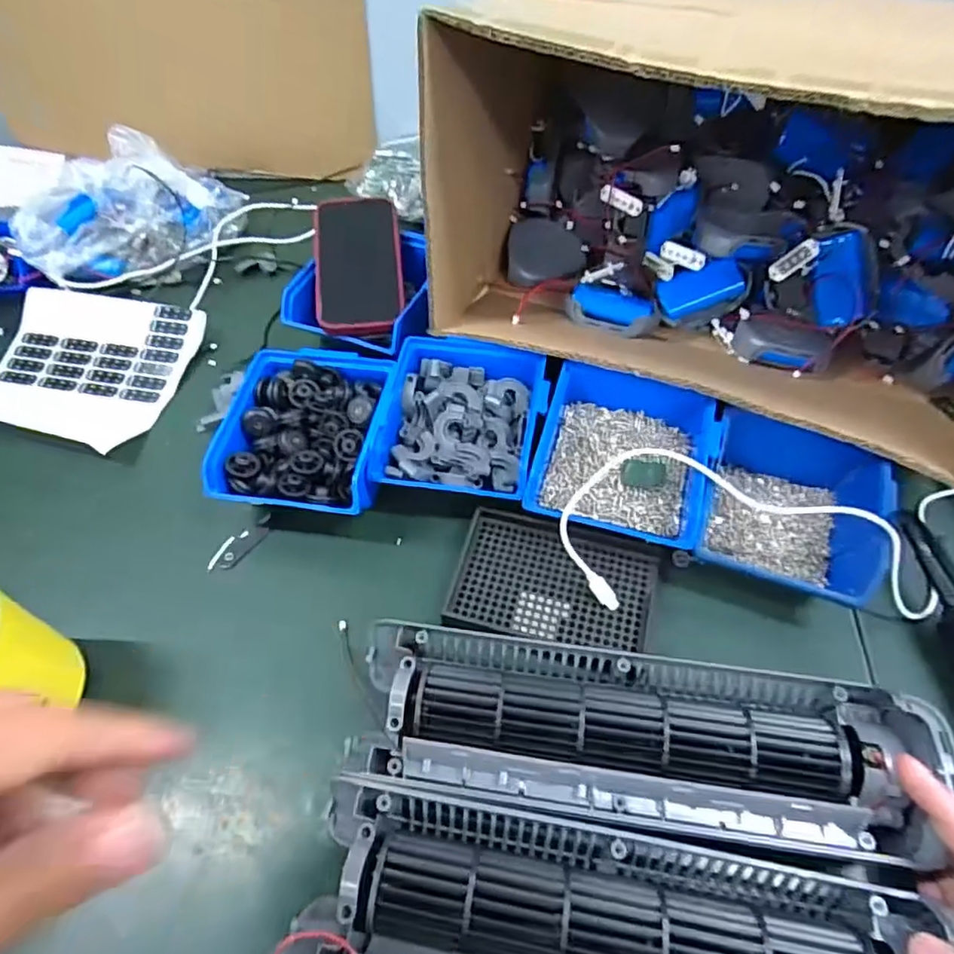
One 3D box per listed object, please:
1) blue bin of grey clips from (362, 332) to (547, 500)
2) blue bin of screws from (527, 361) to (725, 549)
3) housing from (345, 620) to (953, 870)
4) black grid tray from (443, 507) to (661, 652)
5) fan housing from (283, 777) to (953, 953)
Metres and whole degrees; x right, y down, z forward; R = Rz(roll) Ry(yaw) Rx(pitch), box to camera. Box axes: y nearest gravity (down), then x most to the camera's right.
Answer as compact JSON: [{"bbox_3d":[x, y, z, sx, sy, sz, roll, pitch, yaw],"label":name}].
[{"bbox_3d":[-0.009,-0.044,0.467,0.115,0.055,0.125,6,56,6],"label":"blue bin of grey clips"},{"bbox_3d":[0.108,-0.020,0.445,0.117,0.050,0.139,15,57,12],"label":"blue bin of screws"},{"bbox_3d":[0.082,0.138,0.328,0.300,0.048,0.088,6,56,8],"label":"housing"},{"bbox_3d":[0.053,0.068,0.415,0.134,0.011,0.088,7,56,7],"label":"black grid tray"},{"bbox_3d":[0.065,0.213,0.279,0.294,0.047,0.089,7,56,9],"label":"fan housing"}]

